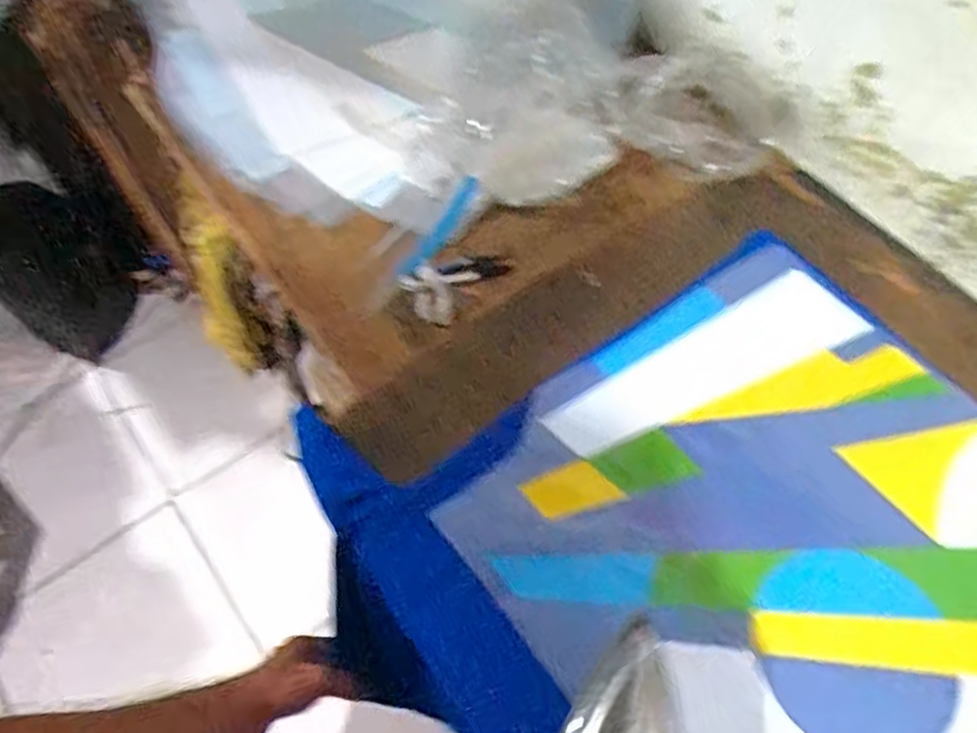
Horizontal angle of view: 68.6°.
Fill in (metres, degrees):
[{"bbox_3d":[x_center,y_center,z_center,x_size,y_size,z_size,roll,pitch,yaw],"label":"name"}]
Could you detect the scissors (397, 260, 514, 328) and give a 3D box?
[{"bbox_3d":[-0.033,-0.084,0.771,0.118,0.013,0.075,-8,60,-4],"label":"scissors"}]

